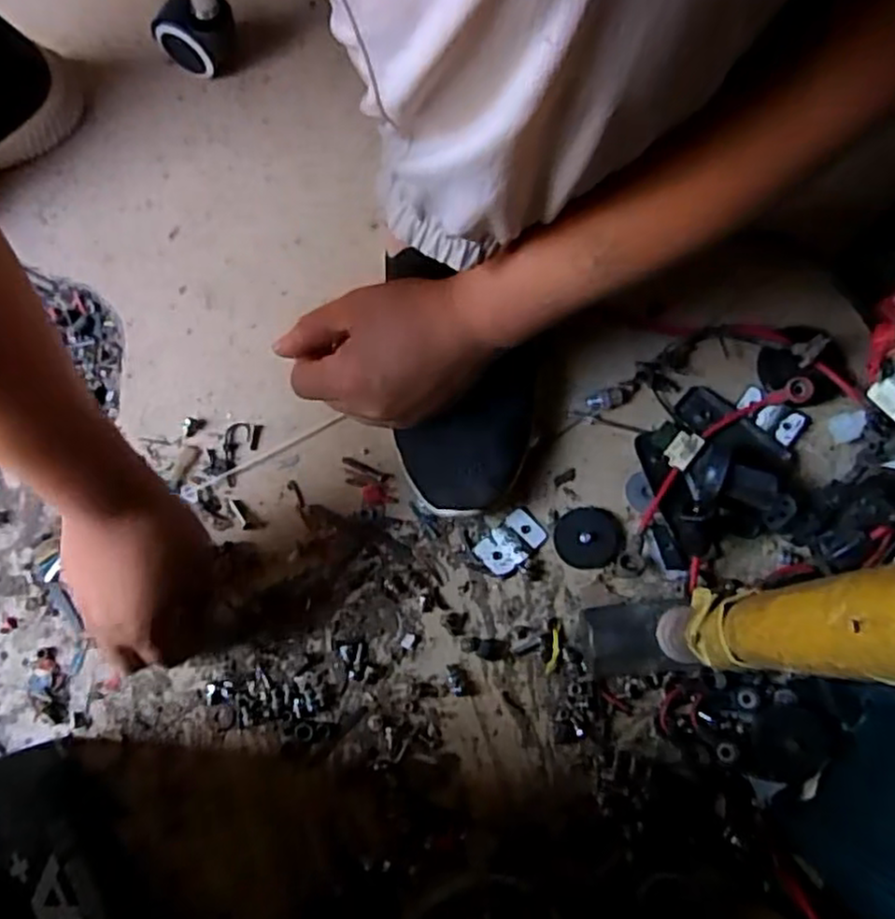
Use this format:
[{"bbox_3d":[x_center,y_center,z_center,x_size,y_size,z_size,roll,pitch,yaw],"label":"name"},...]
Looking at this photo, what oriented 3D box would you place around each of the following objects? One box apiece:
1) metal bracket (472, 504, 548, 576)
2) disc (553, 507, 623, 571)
[{"bbox_3d":[0.041,0.055,0.472,0.044,0.005,0.028,-44,83,-7],"label":"metal bracket"},{"bbox_3d":[0.093,0.051,0.467,0.044,0.008,0.040,0,76,-2],"label":"disc"}]

